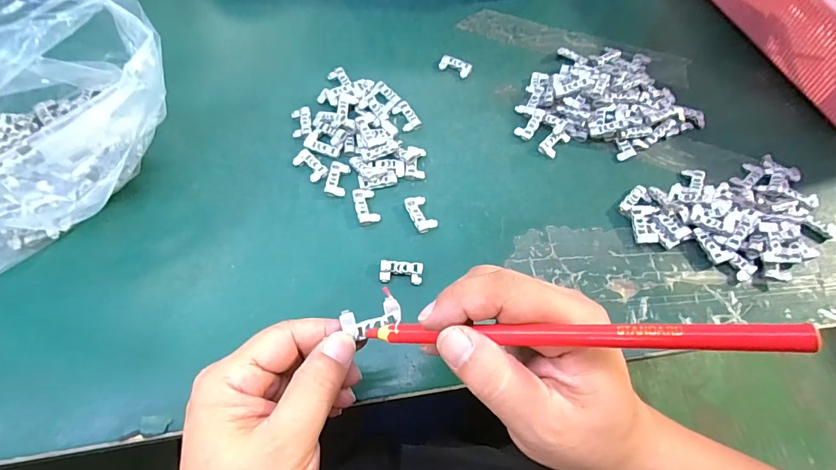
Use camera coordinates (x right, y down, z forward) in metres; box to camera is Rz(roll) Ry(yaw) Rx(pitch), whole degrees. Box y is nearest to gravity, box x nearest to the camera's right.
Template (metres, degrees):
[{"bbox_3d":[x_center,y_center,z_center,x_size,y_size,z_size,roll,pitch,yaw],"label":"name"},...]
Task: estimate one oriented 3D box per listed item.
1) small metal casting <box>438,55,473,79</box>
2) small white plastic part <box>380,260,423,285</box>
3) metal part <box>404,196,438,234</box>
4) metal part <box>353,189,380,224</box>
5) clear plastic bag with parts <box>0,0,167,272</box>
[{"bbox_3d":[0.036,-0.162,0.405,0.030,0.009,0.016,20,63,8],"label":"small metal casting"},{"bbox_3d":[-0.012,0.026,0.301,0.030,0.006,0.015,4,61,0],"label":"small white plastic part"},{"bbox_3d":[0.002,-0.017,0.326,0.017,0.005,0.030,-21,64,-13],"label":"metal part"},{"bbox_3d":[-0.040,-0.023,0.328,0.016,0.005,0.030,-12,63,-9],"label":"metal part"},{"bbox_3d":[-0.257,-0.081,0.283,0.182,0.127,0.139,-25,65,-15],"label":"clear plastic bag with parts"}]

